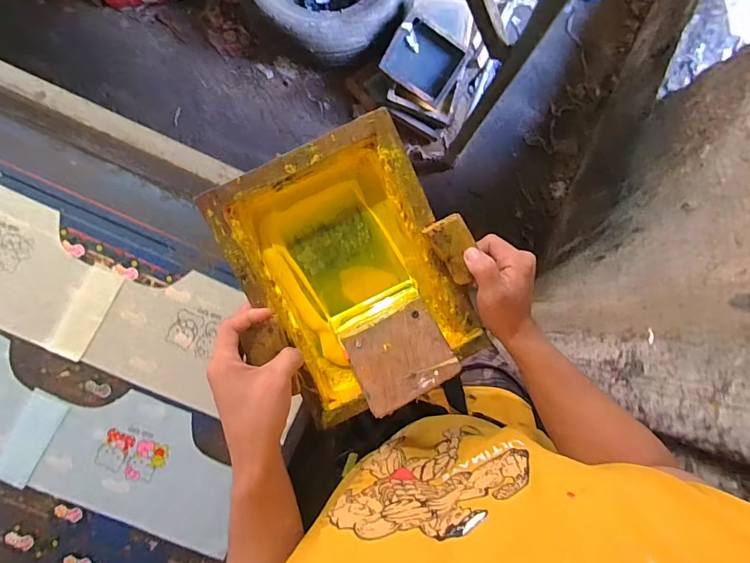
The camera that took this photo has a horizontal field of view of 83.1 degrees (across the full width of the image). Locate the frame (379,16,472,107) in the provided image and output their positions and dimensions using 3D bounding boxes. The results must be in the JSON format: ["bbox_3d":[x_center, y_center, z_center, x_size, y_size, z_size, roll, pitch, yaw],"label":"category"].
[{"bbox_3d":[0.162,-0.723,1.386,0.231,0.025,0.199,31,102,-6],"label":"frame"}]

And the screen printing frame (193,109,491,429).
[{"bbox_3d":[-0.025,-0.001,0.440,0.213,0.091,0.258,-26,85,-7],"label":"screen printing frame"}]

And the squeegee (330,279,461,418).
[{"bbox_3d":[0.021,0.067,0.445,0.099,0.008,0.117,-25,64,-3],"label":"squeegee"}]

